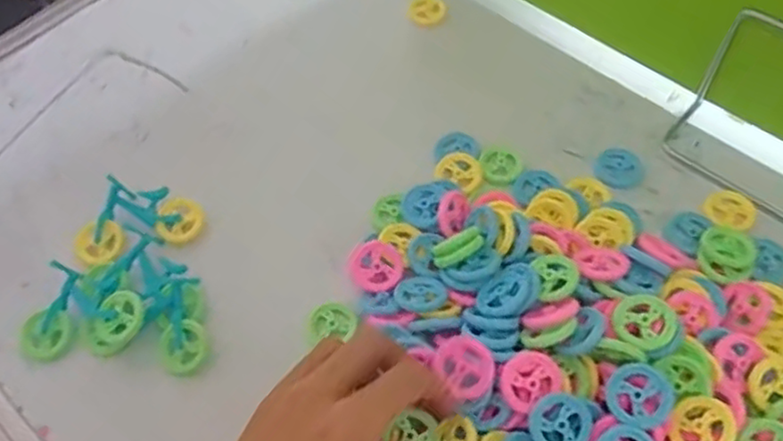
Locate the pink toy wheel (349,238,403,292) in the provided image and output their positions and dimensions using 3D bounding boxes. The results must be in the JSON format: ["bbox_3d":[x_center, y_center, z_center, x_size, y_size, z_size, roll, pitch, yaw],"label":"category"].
[{"bbox_3d":[-0.009,0.026,0.392,0.032,0.007,0.029,33,80,16],"label":"pink toy wheel"}]

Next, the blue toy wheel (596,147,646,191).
[{"bbox_3d":[0.148,-0.035,0.435,0.029,0.004,0.034,-1,58,4],"label":"blue toy wheel"}]

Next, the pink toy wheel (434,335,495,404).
[{"bbox_3d":[0.038,0.071,0.332,0.029,0.011,0.029,-1,83,12],"label":"pink toy wheel"}]

